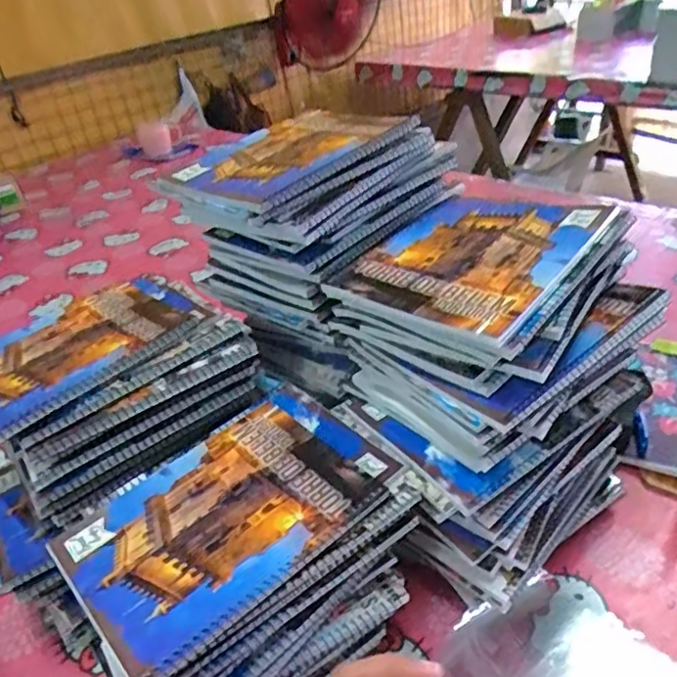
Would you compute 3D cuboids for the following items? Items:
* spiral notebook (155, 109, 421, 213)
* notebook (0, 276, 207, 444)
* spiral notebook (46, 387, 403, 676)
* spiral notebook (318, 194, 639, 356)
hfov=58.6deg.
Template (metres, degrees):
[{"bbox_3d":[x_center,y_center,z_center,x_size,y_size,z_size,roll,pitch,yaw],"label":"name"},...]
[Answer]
[{"bbox_3d":[-0.043,-0.173,0.552,0.207,0.019,0.159,-32,41,-31],"label":"spiral notebook"},{"bbox_3d":[-0.233,0.007,0.534,0.148,0.016,0.215,25,46,38],"label":"notebook"},{"bbox_3d":[-0.077,0.122,0.436,0.222,0.010,0.146,-33,42,-33],"label":"spiral notebook"},{"bbox_3d":[0.109,-0.066,0.466,0.157,0.019,0.194,22,44,36],"label":"spiral notebook"}]

